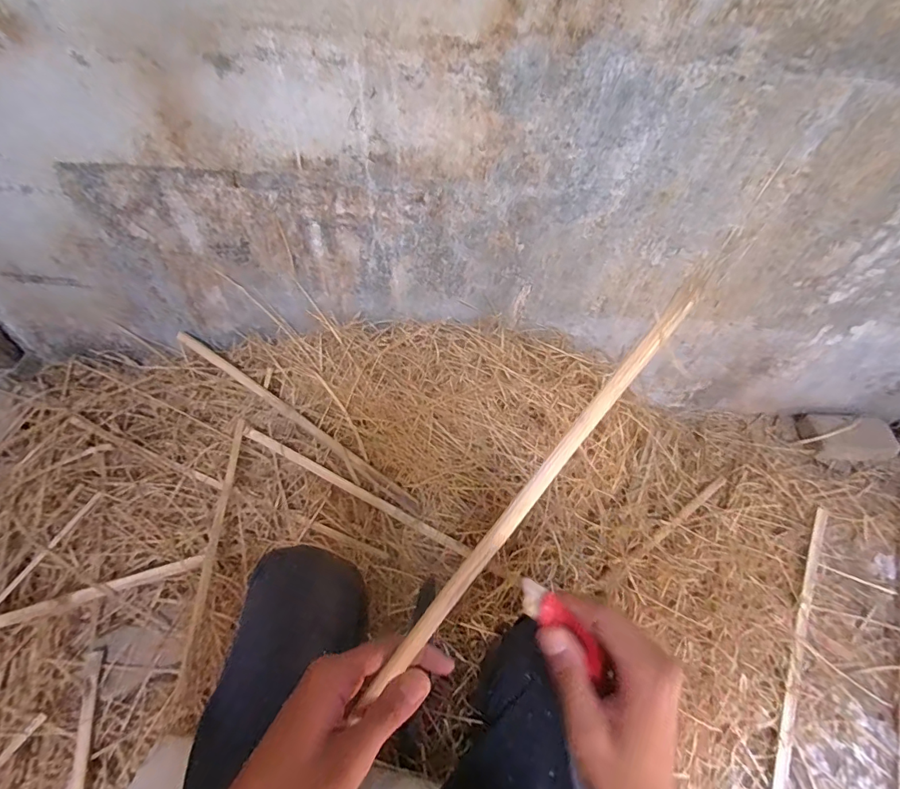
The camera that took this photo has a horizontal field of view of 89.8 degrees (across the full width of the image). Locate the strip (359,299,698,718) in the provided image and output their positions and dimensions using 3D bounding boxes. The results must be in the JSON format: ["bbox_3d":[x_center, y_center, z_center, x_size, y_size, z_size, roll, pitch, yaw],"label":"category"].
[{"bbox_3d":[0.054,0.073,0.318,0.013,0.013,0.356,38,89,21],"label":"strip"}]

